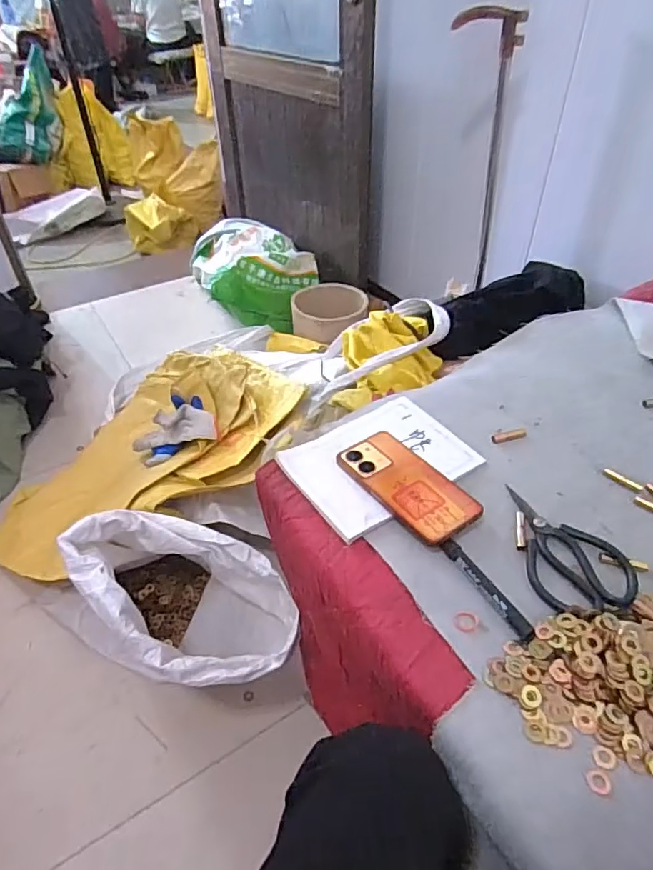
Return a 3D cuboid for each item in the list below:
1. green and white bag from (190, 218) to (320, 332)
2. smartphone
[{"bbox_3d":[-0.238,-0.531,1.740,0.341,0.238,0.426,-14,44,-14],"label":"green and white bag"},{"bbox_3d":[0.089,0.054,0.598,0.077,0.006,0.165,-29,48,-23],"label":"smartphone"}]

